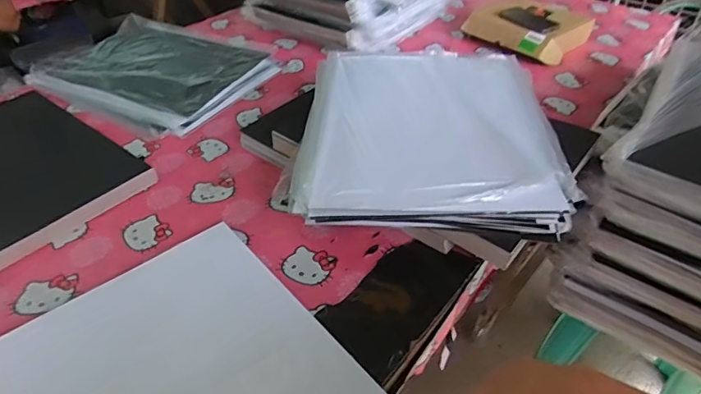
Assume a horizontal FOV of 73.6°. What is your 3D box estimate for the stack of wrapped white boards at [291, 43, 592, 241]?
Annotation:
[{"bbox_3d":[0.144,-0.154,0.884,0.447,0.065,0.542,4,41,3],"label":"stack of wrapped white boards"}]

